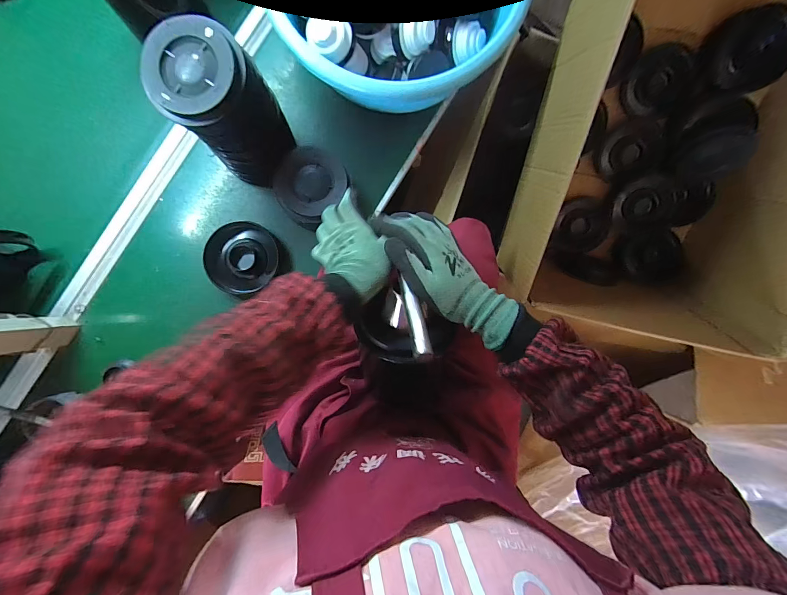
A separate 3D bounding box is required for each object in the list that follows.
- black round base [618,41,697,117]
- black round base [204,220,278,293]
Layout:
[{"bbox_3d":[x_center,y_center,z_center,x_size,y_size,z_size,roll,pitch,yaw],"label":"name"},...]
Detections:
[{"bbox_3d":[0.498,-0.406,0.645,0.112,0.115,0.031,23,44,-14],"label":"black round base"},{"bbox_3d":[-0.257,-0.067,0.583,0.114,0.025,0.118,0,89,-2],"label":"black round base"}]

